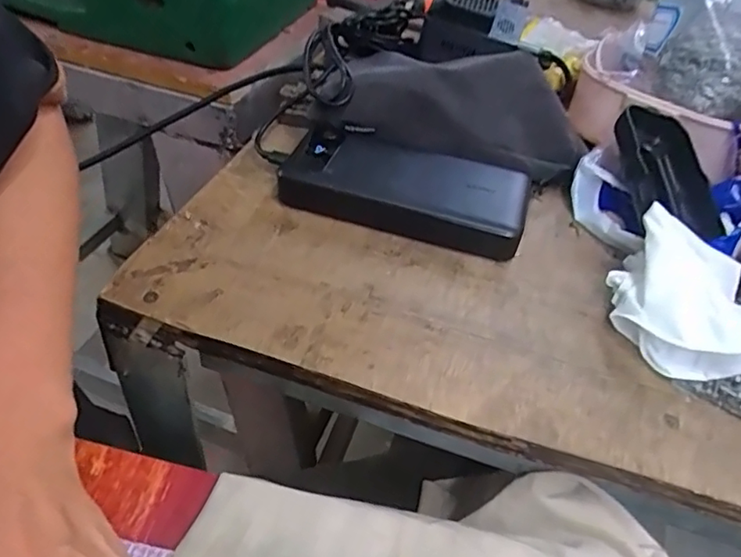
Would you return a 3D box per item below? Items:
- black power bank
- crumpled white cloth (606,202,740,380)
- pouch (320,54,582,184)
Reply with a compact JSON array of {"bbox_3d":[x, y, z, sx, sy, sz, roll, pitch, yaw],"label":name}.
[{"bbox_3d":[0.023,-0.059,0.379,0.154,0.023,0.073,17,44,10],"label":"black power bank"},{"bbox_3d":[0.166,0.010,0.306,0.072,0.048,0.078,22,46,16],"label":"crumpled white cloth"},{"bbox_3d":[0.061,-0.122,0.419,0.182,0.058,0.101,10,44,4],"label":"pouch"}]

